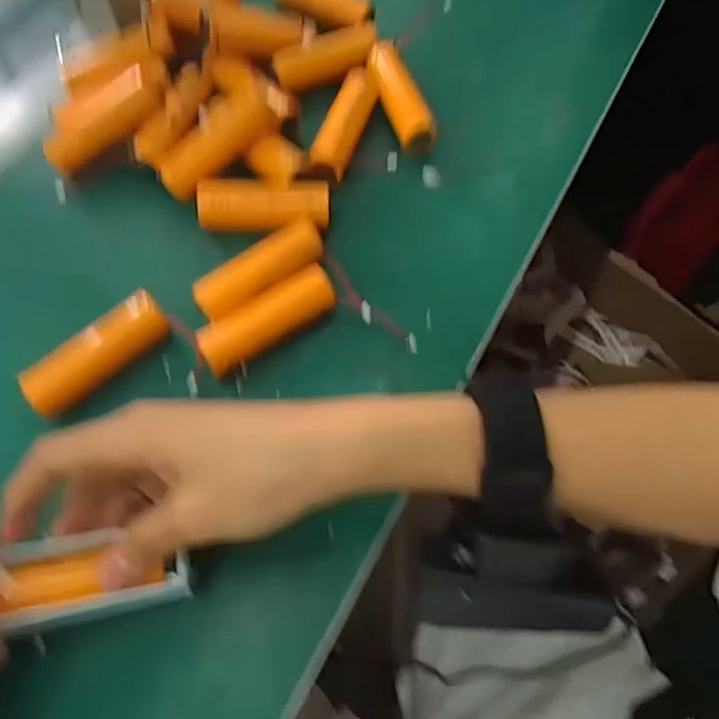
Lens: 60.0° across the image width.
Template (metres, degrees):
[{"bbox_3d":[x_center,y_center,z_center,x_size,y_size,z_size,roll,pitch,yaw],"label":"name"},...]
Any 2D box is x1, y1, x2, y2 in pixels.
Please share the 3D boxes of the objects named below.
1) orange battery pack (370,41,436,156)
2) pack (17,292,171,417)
[{"bbox_3d":[0.026,-0.162,0.384,0.022,0.016,0.080,-15,64,-9],"label":"orange battery pack"},{"bbox_3d":[-0.124,-0.001,0.299,0.020,0.022,0.071,40,69,17],"label":"pack"}]

